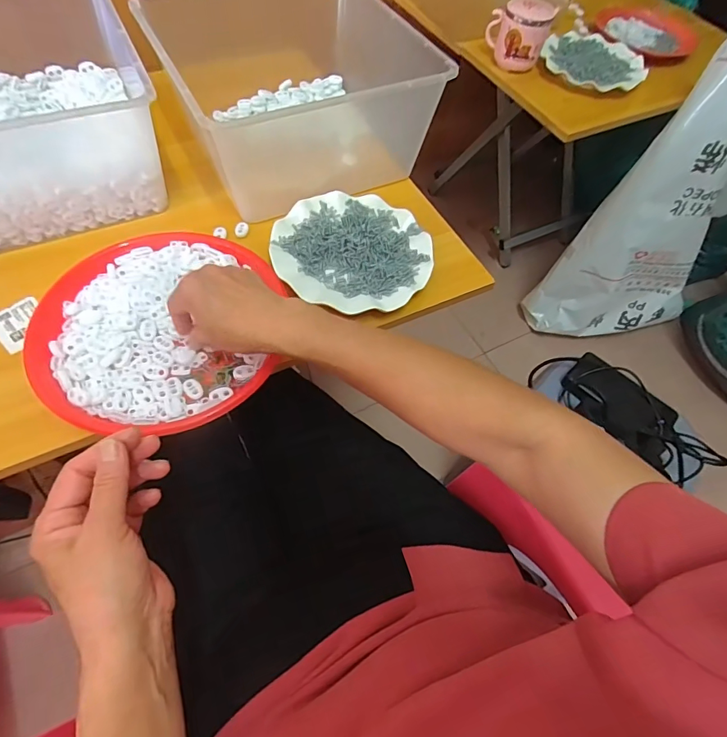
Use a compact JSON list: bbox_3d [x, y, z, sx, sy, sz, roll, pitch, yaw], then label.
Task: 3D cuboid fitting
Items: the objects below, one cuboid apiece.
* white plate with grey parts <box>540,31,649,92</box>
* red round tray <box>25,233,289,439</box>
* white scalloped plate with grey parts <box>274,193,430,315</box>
[{"bbox_3d":[0.413,-0.548,0.794,0.179,0.024,0.153,17,62,6],"label":"white plate with grey parts"},{"bbox_3d":[-0.203,-0.047,0.444,0.222,0.023,0.227,1,61,-3],"label":"red round tray"},{"bbox_3d":[-0.011,-0.136,0.510,0.174,0.020,0.170,1,61,-3],"label":"white scalloped plate with grey parts"}]

